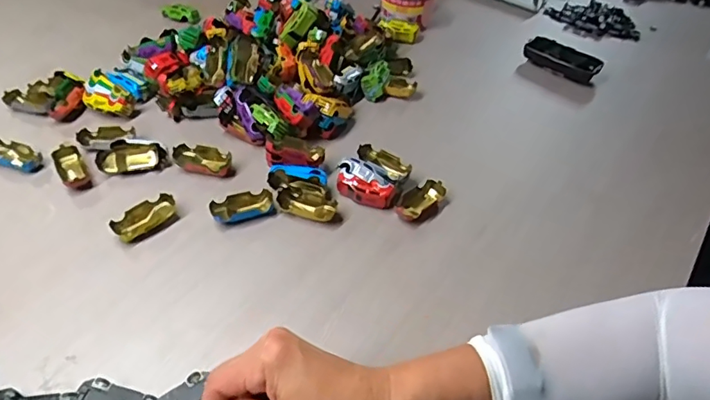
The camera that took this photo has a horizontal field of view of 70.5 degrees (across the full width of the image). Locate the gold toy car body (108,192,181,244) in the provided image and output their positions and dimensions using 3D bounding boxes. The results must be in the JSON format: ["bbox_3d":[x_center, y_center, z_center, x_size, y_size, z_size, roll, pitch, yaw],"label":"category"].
[{"bbox_3d":[-0.213,0.018,0.513,0.063,0.014,0.035,-29,55,-28],"label":"gold toy car body"}]

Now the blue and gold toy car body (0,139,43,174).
[{"bbox_3d":[-0.386,-0.051,0.568,0.064,0.017,0.029,20,48,14],"label":"blue and gold toy car body"}]

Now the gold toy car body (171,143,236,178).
[{"bbox_3d":[-0.172,-0.046,0.573,0.069,0.017,0.030,11,47,6],"label":"gold toy car body"}]

